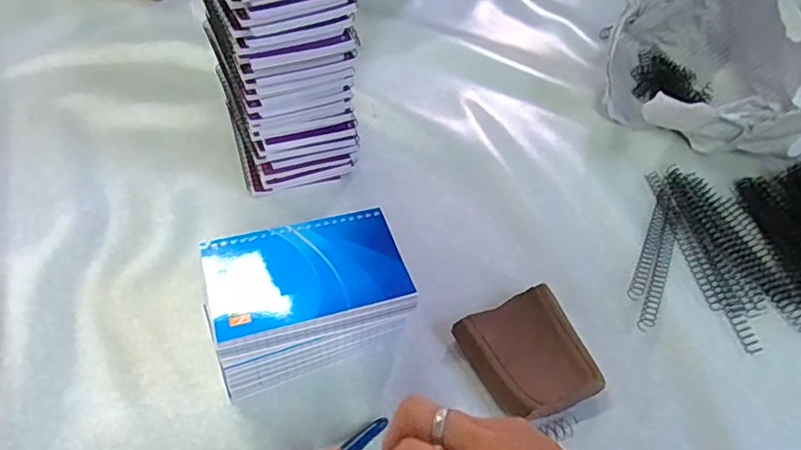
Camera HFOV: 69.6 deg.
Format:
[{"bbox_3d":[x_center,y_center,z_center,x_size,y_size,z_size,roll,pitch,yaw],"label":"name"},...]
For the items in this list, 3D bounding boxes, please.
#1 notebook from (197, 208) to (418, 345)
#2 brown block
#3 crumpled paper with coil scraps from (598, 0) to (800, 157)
[{"bbox_3d":[-0.063,0.029,0.390,0.129,0.008,0.077,-13,53,-15],"label":"notebook"},{"bbox_3d":[0.097,0.097,0.428,0.083,0.019,0.088,-19,54,-20],"label":"brown block"},{"bbox_3d":[0.318,-0.167,0.583,0.190,0.136,0.201,14,51,7],"label":"crumpled paper with coil scraps"}]

